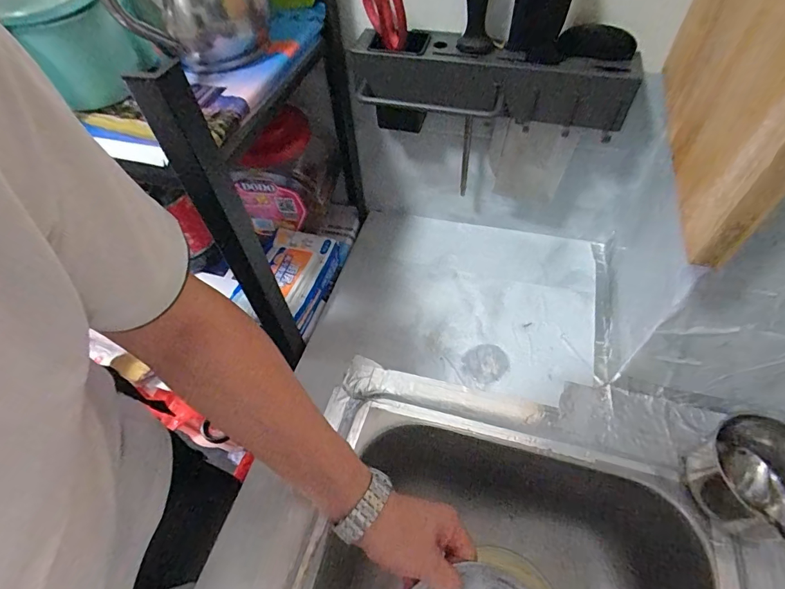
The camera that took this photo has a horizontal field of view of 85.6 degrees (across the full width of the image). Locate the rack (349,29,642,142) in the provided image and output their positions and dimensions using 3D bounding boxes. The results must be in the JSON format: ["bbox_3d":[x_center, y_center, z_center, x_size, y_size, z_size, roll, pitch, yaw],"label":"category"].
[{"bbox_3d":[0.096,-0.224,0.463,0.304,0.065,0.079,17,57,17],"label":"rack"}]

